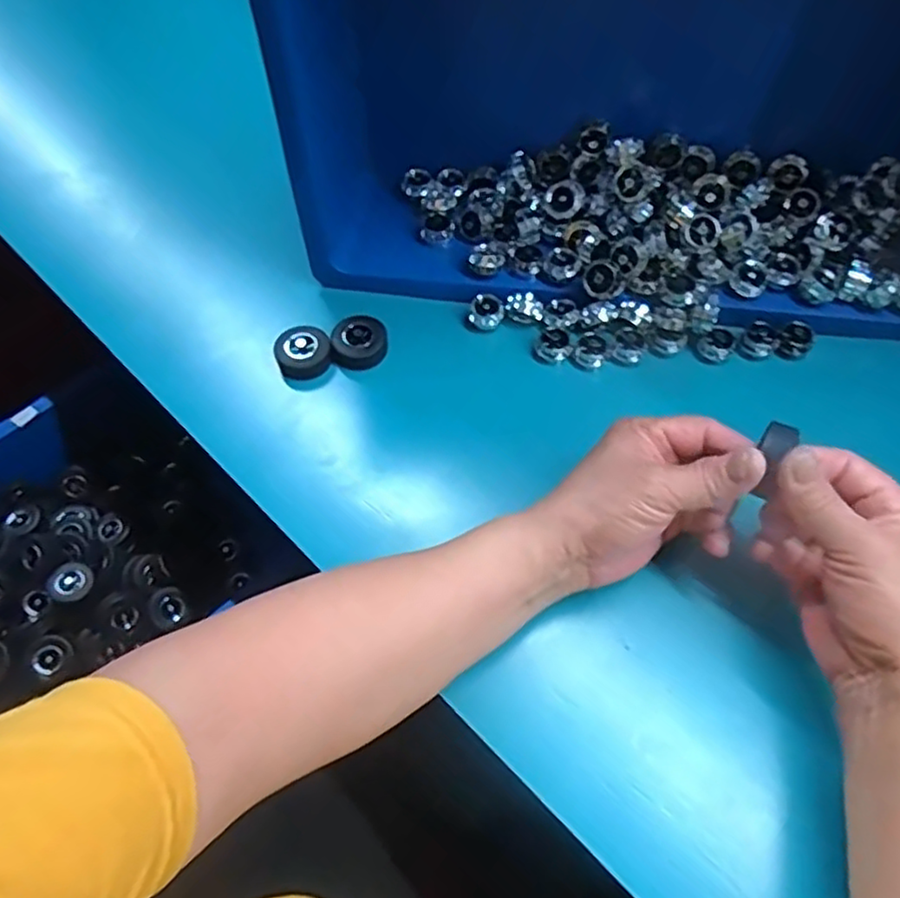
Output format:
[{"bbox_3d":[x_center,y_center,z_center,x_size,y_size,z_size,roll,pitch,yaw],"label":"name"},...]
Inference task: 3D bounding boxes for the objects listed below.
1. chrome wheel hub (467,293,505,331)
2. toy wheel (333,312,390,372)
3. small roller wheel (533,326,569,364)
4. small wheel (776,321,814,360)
[{"bbox_3d":[0.025,-0.095,0.468,0.024,0.014,0.021,0,61,3],"label":"chrome wheel hub"},{"bbox_3d":[-0.060,-0.072,0.457,0.035,0.015,0.035,-1,61,2],"label":"toy wheel"},{"bbox_3d":[0.069,-0.069,0.456,0.020,0.011,0.023,38,70,21],"label":"small roller wheel"},{"bbox_3d":[0.233,-0.073,0.459,0.021,0.010,0.026,32,68,19],"label":"small wheel"}]

